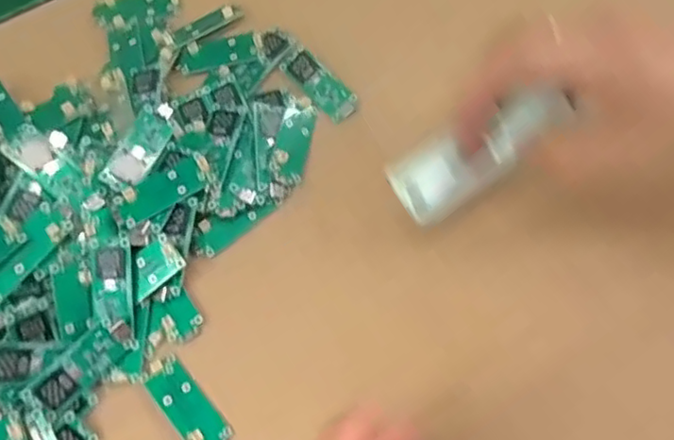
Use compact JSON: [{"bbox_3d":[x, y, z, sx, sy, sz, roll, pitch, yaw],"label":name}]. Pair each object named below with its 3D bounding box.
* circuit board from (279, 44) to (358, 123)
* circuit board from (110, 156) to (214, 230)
[{"bbox_3d":[-0.010,-0.075,0.348,0.018,0.004,0.051,-43,74,0],"label":"circuit board"},{"bbox_3d":[-0.084,-0.015,0.307,0.047,0.005,0.019,-32,76,-14],"label":"circuit board"}]

